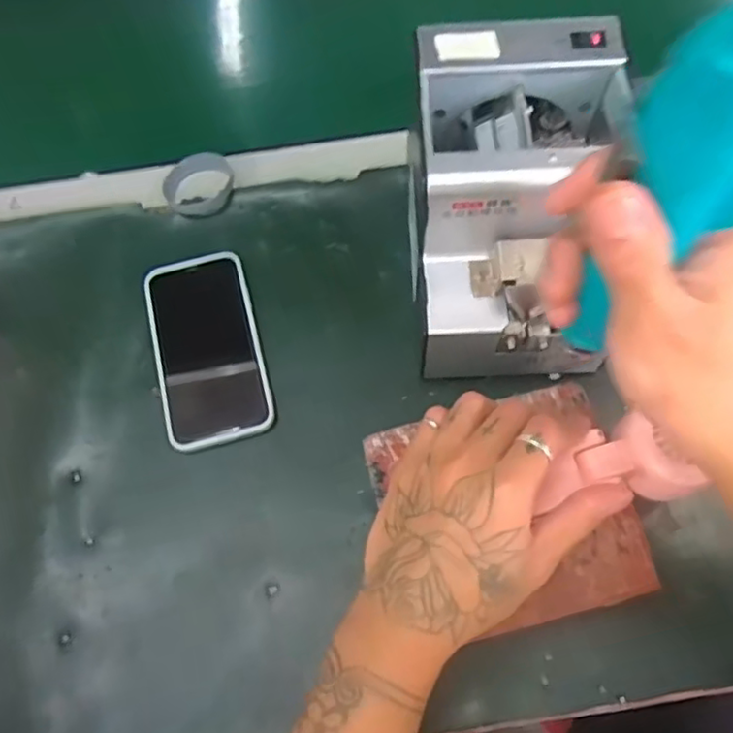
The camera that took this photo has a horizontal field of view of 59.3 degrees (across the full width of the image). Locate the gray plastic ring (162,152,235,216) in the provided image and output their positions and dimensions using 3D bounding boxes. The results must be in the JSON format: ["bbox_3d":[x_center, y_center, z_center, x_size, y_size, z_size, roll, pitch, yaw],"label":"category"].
[{"bbox_3d":[-0.137,-0.148,0.525,0.053,0.022,0.048,4,67,5],"label":"gray plastic ring"}]

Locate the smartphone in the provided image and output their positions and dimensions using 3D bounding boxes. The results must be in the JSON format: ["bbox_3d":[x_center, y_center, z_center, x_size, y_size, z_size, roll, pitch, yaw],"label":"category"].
[{"bbox_3d":[-0.116,-0.014,0.468,0.074,0.018,0.144,-14,66,-3],"label":"smartphone"}]

